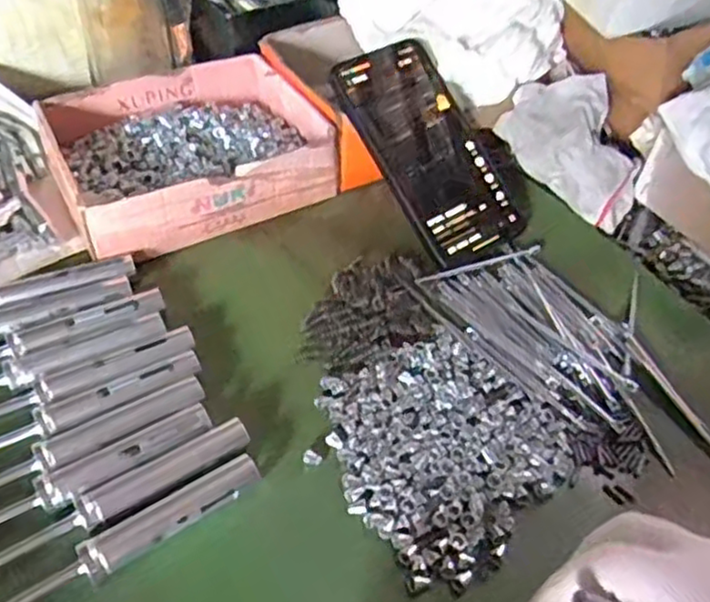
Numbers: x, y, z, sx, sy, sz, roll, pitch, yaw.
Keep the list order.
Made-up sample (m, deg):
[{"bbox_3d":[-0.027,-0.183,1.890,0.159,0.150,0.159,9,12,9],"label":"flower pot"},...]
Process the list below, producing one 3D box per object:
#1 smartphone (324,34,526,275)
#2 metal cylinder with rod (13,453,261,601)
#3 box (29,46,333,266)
[{"bbox_3d":[0.051,-0.102,0.474,0.077,0.008,0.155,-30,88,-19],"label":"smartphone"},{"bbox_3d":[-0.109,0.112,0.320,0.142,0.011,0.019,-28,58,-25],"label":"metal cylinder with rod"},{"bbox_3d":[-0.119,-0.110,0.485,0.174,0.042,0.141,-22,56,-22],"label":"box"}]

